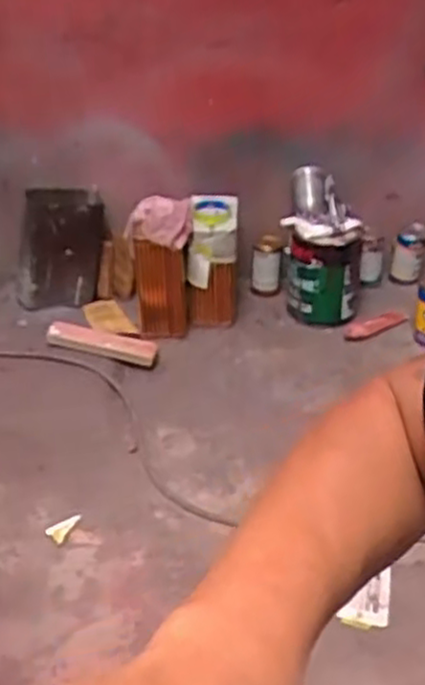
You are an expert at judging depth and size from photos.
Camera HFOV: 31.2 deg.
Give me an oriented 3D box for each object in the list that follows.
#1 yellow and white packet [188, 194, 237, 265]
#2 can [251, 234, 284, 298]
[{"bbox_3d":[0.003,-0.242,1.602,0.097,0.109,0.136,2,31,0],"label":"yellow and white packet"},{"bbox_3d":[0.126,-0.175,1.764,0.063,0.146,0.063,2,31,-1],"label":"can"}]

